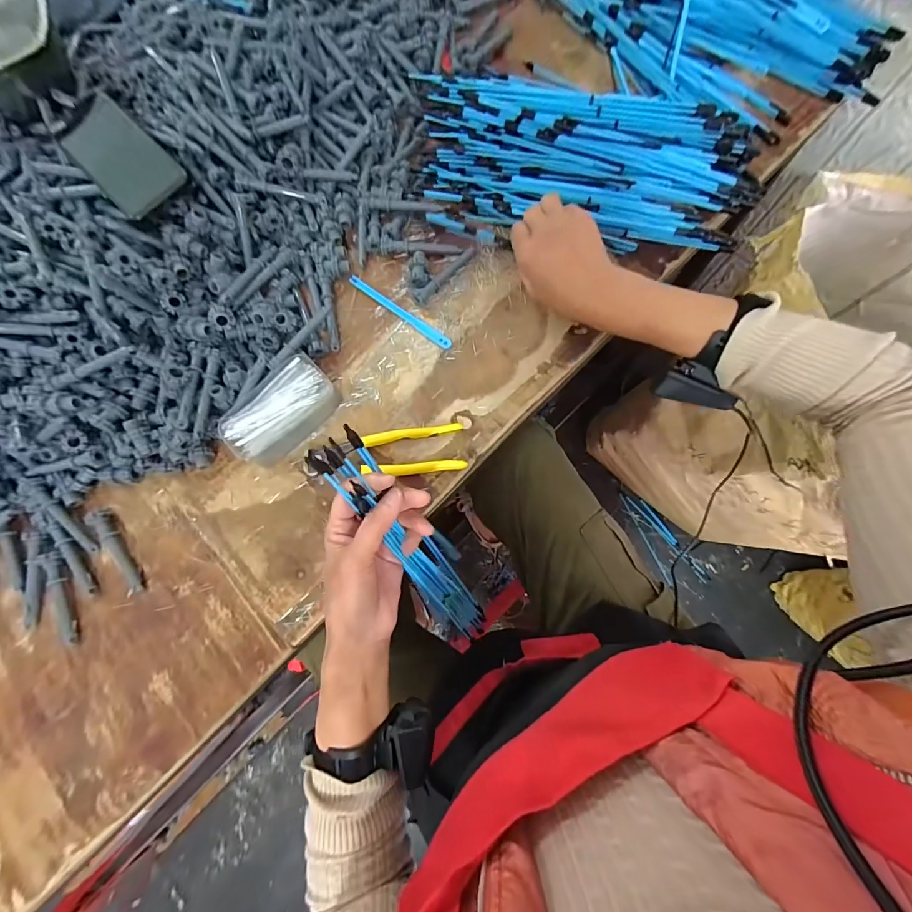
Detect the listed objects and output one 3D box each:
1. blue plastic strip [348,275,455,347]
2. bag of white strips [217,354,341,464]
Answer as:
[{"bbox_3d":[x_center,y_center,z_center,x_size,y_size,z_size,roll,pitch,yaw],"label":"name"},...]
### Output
[{"bbox_3d":[-0.064,-0.162,0.449,0.140,0.004,0.014,35,82,11],"label":"blue plastic strip"},{"bbox_3d":[-0.180,-0.044,0.416,0.074,0.036,0.117,43,83,12],"label":"bag of white strips"}]

